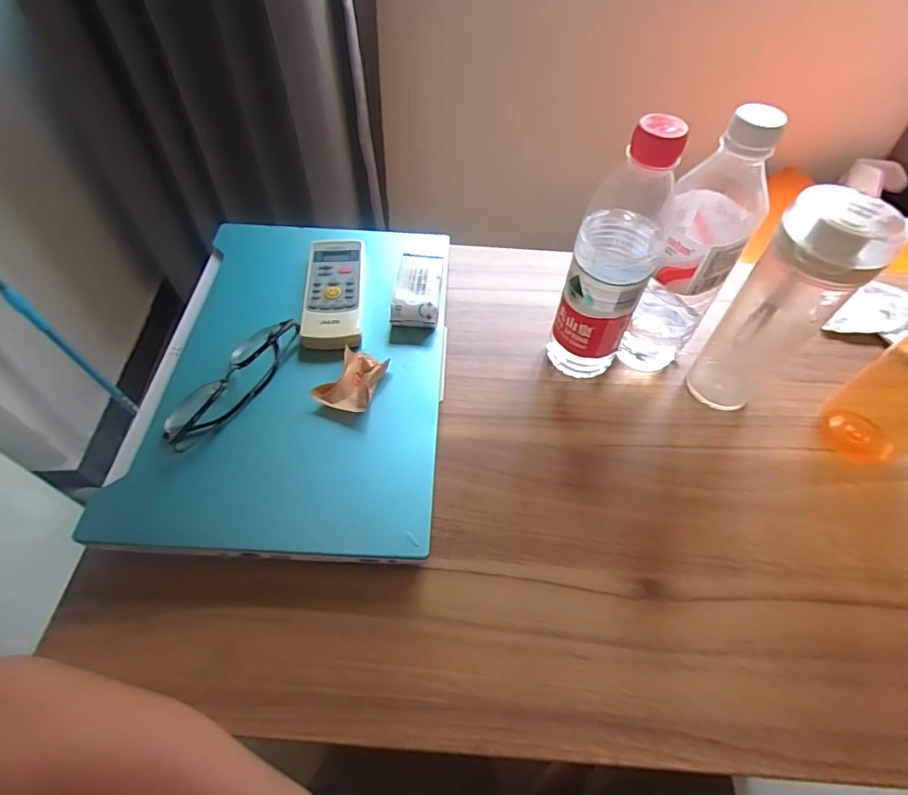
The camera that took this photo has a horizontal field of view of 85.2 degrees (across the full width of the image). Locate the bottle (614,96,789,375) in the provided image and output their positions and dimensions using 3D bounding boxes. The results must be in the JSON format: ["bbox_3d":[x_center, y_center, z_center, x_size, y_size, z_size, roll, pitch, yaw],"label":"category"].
[{"bbox_3d":[0.191,-0.109,0.397,0.058,0.227,0.074,29,60,17],"label":"bottle"}]

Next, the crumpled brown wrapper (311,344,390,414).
[{"bbox_3d":[-0.086,-0.015,0.424,0.043,0.016,0.058,19,58,11],"label":"crumpled brown wrapper"}]

